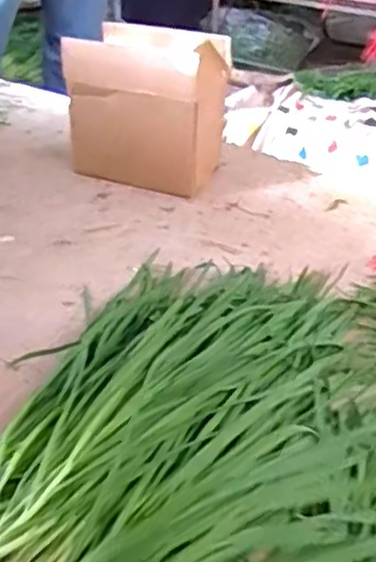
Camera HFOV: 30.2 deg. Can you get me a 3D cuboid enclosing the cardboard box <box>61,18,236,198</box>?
[{"bbox_3d":[-0.061,-0.282,1.144,0.219,0.221,0.160,15,36,23],"label":"cardboard box"}]

